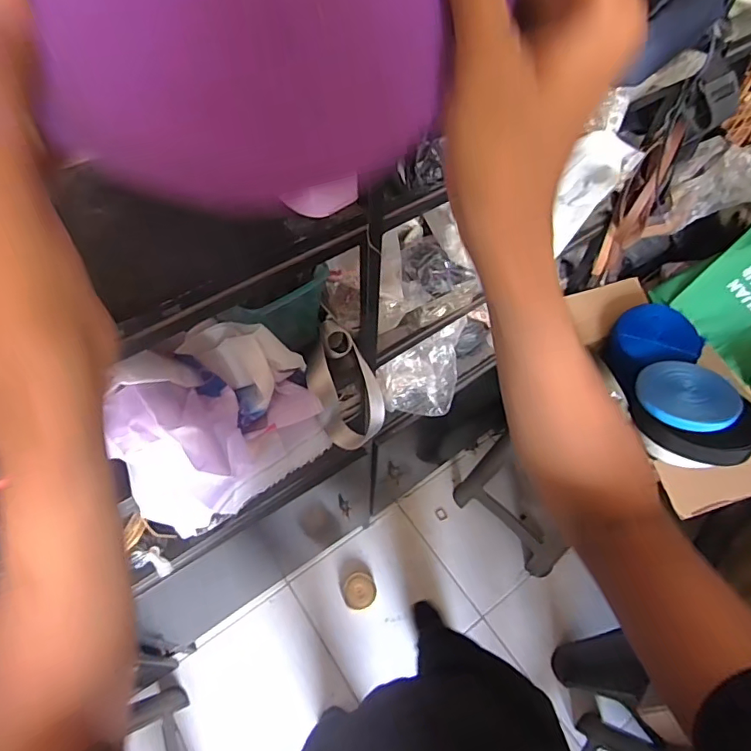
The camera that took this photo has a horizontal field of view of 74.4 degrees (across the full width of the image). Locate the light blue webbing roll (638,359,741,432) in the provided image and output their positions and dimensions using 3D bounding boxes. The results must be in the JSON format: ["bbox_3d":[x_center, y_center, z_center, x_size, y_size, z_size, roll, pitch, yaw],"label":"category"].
[{"bbox_3d":[0.586,0.035,0.931,0.169,0.046,0.166,-32,64,-19],"label":"light blue webbing roll"}]

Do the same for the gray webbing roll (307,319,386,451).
[{"bbox_3d":[-0.048,0.018,0.734,0.098,0.052,0.197,-20,100,-17],"label":"gray webbing roll"}]

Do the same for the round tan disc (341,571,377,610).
[{"bbox_3d":[-0.046,0.610,1.411,0.094,0.026,0.098,1,58,-1],"label":"round tan disc"}]

